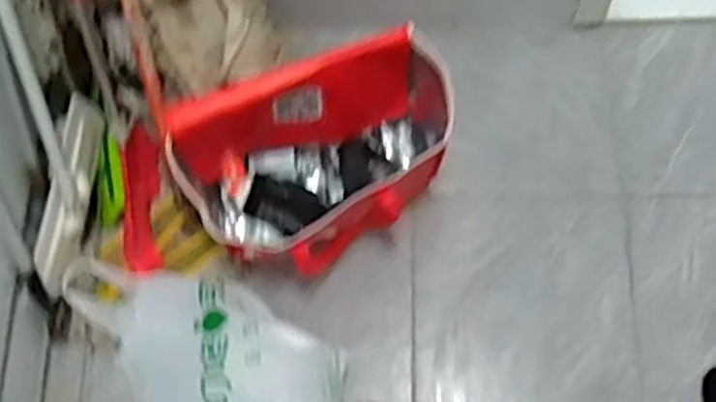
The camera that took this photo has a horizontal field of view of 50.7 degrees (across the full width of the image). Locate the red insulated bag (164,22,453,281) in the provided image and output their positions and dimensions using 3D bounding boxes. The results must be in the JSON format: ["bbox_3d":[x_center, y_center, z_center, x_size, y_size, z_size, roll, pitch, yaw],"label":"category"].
[{"bbox_3d":[-0.054,-0.058,1.384,0.473,0.330,0.319,-29,67,-9],"label":"red insulated bag"}]

